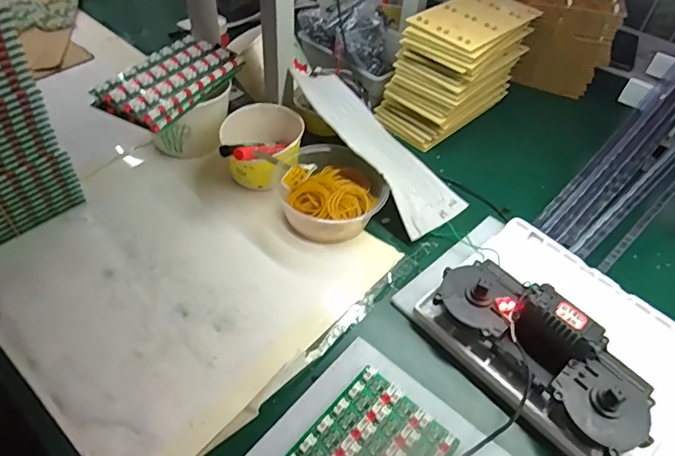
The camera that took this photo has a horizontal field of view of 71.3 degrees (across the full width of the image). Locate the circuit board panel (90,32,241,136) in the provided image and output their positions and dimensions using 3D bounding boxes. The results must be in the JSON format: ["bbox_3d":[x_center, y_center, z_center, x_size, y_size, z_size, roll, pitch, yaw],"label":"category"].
[{"bbox_3d":[-0.218,-0.197,0.623,0.108,0.022,0.185,25,51,18],"label":"circuit board panel"}]

